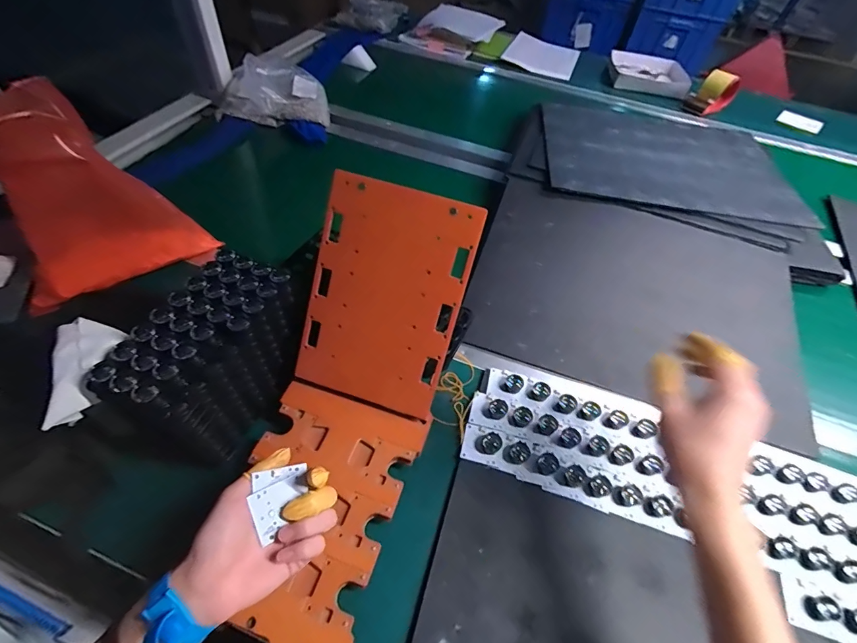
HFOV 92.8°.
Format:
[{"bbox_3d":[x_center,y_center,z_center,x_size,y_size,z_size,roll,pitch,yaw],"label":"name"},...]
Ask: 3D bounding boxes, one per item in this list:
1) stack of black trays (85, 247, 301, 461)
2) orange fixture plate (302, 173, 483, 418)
[{"bbox_3d":[-0.229,0.040,0.455,0.096,0.140,0.188,20,53,10],"label":"stack of black trays"},{"bbox_3d":[-0.047,-0.019,0.439,0.159,0.237,0.015,16,17,5],"label":"orange fixture plate"}]

